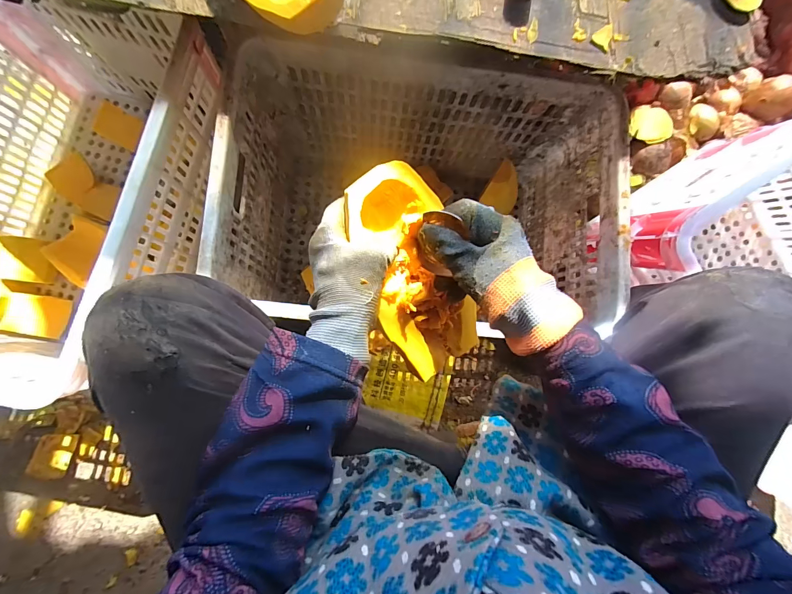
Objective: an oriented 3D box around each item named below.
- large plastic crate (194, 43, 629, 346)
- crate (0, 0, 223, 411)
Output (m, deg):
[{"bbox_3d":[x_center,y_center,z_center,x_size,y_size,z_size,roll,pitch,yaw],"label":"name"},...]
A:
[{"bbox_3d":[0.031,-0.139,0.575,0.510,0.277,0.301,6,84,-6],"label":"large plastic crate"},{"bbox_3d":[-0.473,-0.145,0.523,0.330,0.286,0.482,15,83,-5],"label":"crate"}]

